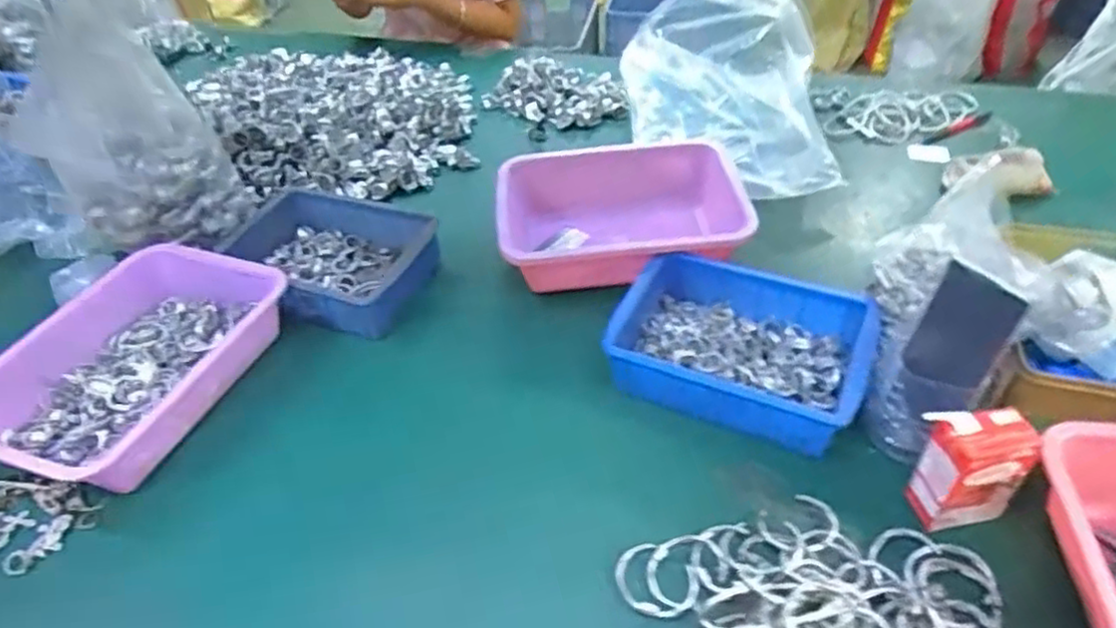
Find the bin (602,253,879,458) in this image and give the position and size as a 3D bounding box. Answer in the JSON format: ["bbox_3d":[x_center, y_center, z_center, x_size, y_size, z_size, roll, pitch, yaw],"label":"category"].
[{"bbox_3d":[0.192,0.035,0.737,0.252,0.068,0.180,15,47,19],"label":"bin"}]

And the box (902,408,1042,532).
[{"bbox_3d":[0.345,0.133,0.583,0.078,0.118,0.044,-5,44,-1],"label":"box"}]

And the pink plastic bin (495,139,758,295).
[{"bbox_3d":[0.081,-0.126,0.901,0.309,0.084,0.236,-6,44,-2],"label":"pink plastic bin"}]

